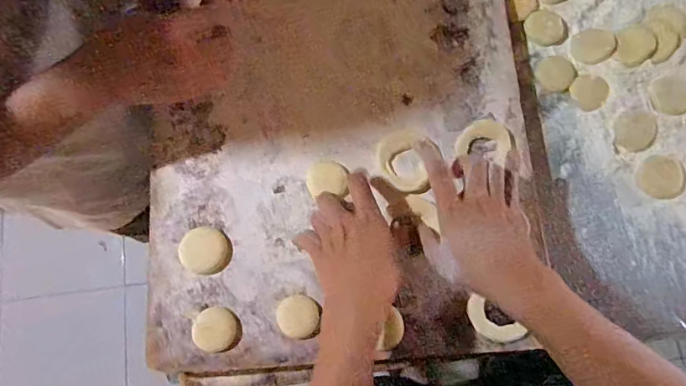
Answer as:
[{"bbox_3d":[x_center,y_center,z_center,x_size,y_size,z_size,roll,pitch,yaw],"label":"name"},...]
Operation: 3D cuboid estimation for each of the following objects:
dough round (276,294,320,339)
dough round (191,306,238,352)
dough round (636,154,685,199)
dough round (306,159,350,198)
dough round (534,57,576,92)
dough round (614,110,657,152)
[{"bbox_3d":[-0.046,0.127,0.482,0.043,0.007,0.041,-1,78,3],"label":"dough round"},{"bbox_3d":[-0.133,0.141,0.483,0.045,0.004,0.044,-1,78,3],"label":"dough round"},{"bbox_3d":[0.365,-0.018,0.535,0.050,0.006,0.050,-1,78,3],"label":"dough round"},{"bbox_3d":[-0.017,-0.017,0.516,0.044,0.005,0.042,-1,78,-1],"label":"dough round"},{"bbox_3d":[0.257,-0.143,0.561,0.045,0.011,0.039,-8,78,2],"label":"dough round"},{"bbox_3d":[0.338,-0.072,0.538,0.047,0.008,0.044,-1,78,3],"label":"dough round"}]

